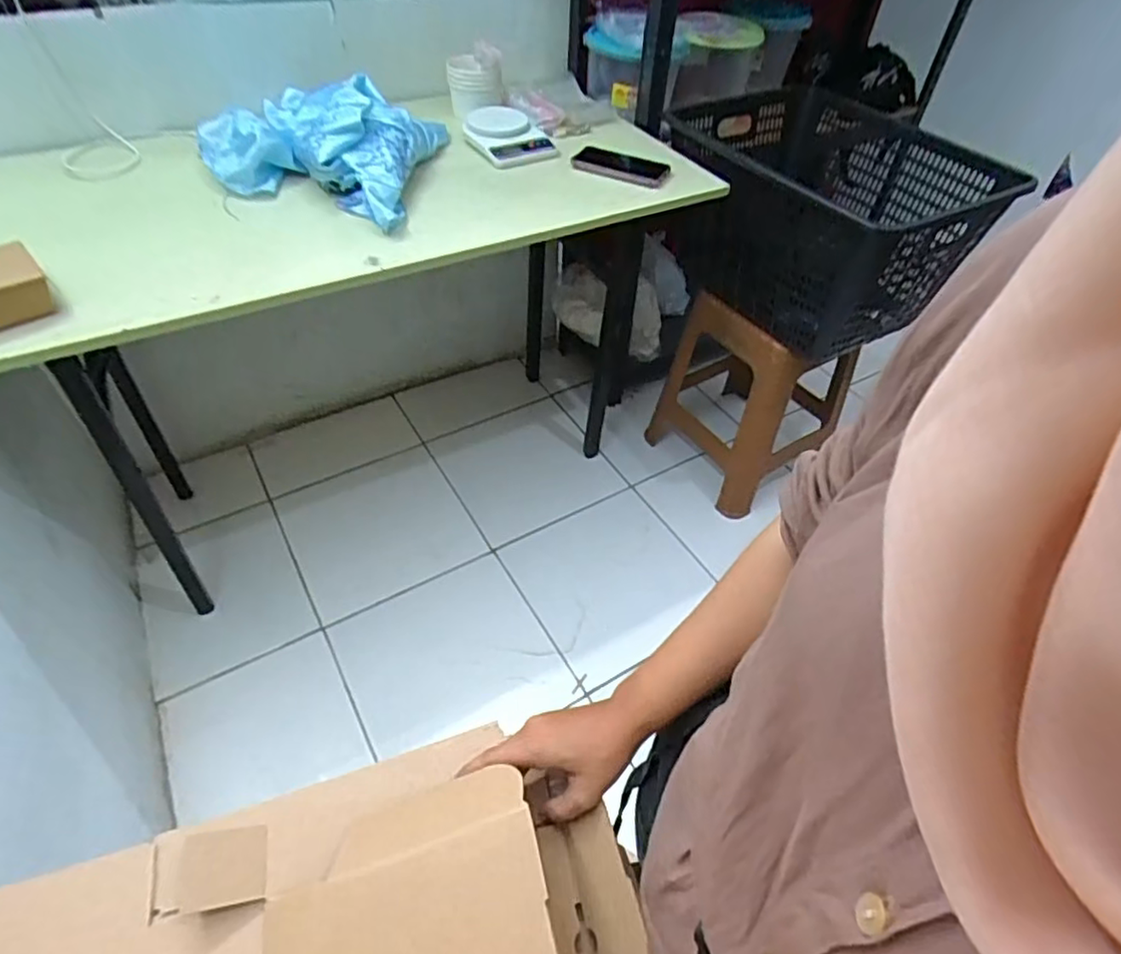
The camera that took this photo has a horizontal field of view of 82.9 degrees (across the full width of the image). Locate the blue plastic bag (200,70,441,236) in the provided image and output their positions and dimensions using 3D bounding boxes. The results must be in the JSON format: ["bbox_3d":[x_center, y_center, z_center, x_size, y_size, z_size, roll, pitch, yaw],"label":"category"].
[{"bbox_3d":[-0.404,-0.530,0.986,0.369,0.113,0.302,6,48,2],"label":"blue plastic bag"}]

